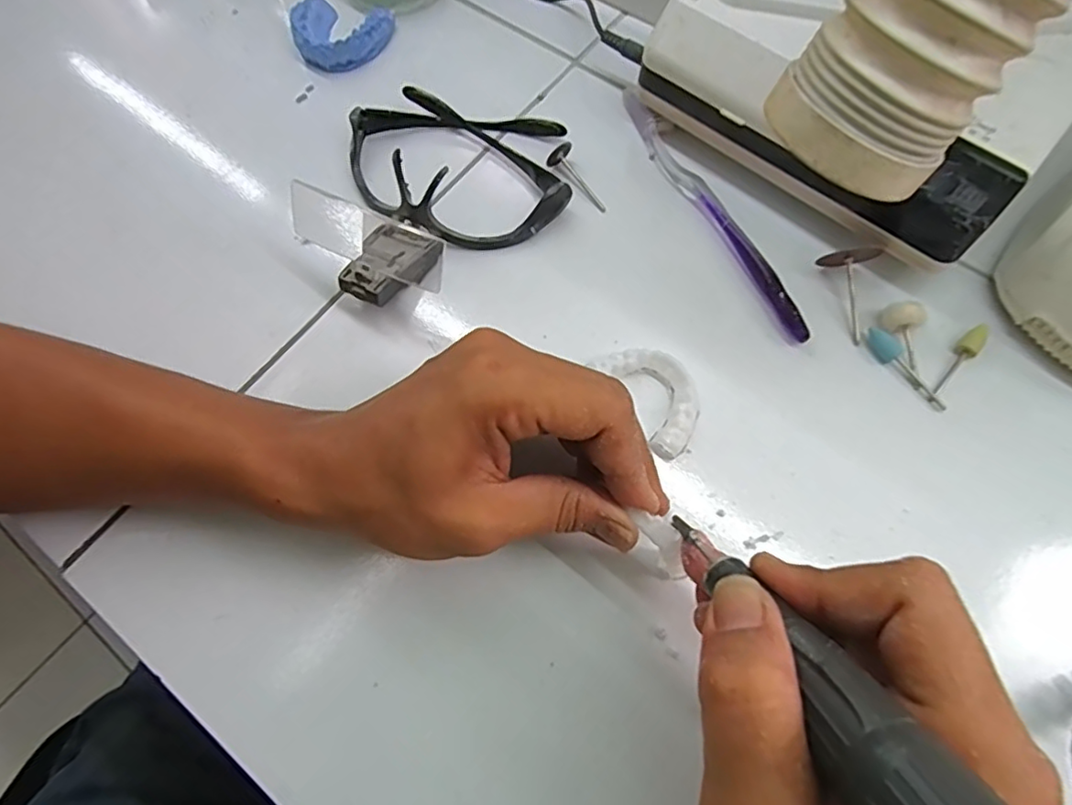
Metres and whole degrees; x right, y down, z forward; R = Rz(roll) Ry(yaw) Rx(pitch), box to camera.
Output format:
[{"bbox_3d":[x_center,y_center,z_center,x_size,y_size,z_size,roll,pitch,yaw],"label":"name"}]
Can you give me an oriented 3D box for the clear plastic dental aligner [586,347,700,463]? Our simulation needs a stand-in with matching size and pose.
[{"bbox_3d":[0.059,-0.004,0.292,0.035,0.010,0.060,-29,71,-9],"label":"clear plastic dental aligner"}]

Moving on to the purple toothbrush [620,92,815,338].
[{"bbox_3d":[0.095,-0.109,0.330,0.013,0.009,0.183,-25,71,-7],"label":"purple toothbrush"}]

